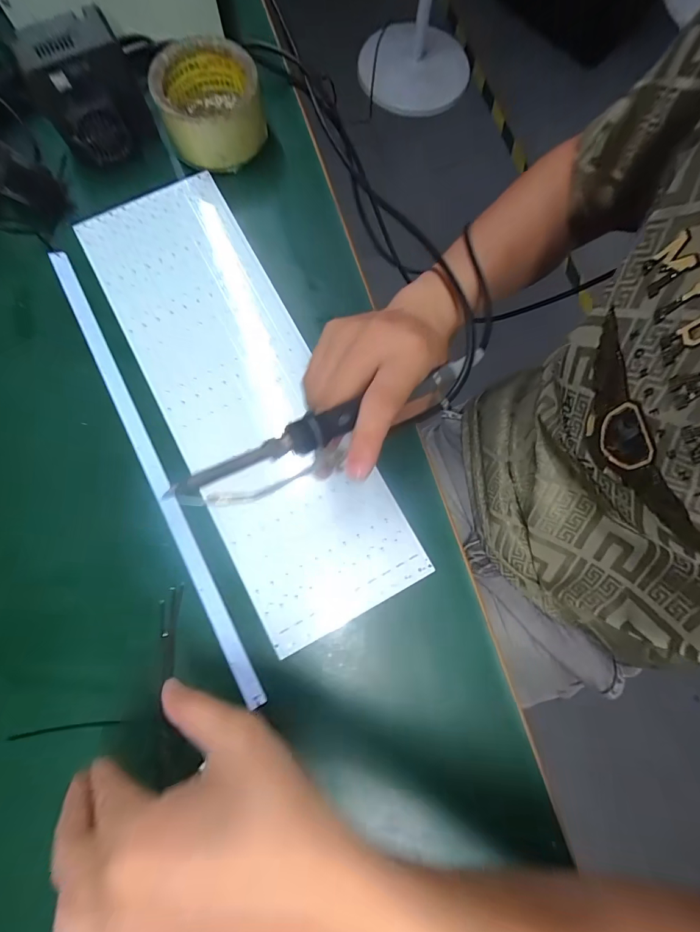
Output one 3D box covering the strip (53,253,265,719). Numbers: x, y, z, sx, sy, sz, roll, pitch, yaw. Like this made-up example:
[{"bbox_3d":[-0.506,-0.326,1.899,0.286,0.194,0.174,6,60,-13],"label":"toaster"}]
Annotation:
[{"bbox_3d":[-0.159,-0.004,0.302,0.016,0.007,0.392,-27,80,-5],"label":"strip"}]

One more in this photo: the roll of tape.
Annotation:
[{"bbox_3d":[-0.124,-0.324,0.350,0.087,0.048,0.094,0,79,0],"label":"roll of tape"}]

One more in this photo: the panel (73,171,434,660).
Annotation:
[{"bbox_3d":[-0.088,-0.064,0.316,0.128,0.010,0.395,-28,80,-6],"label":"panel"}]

